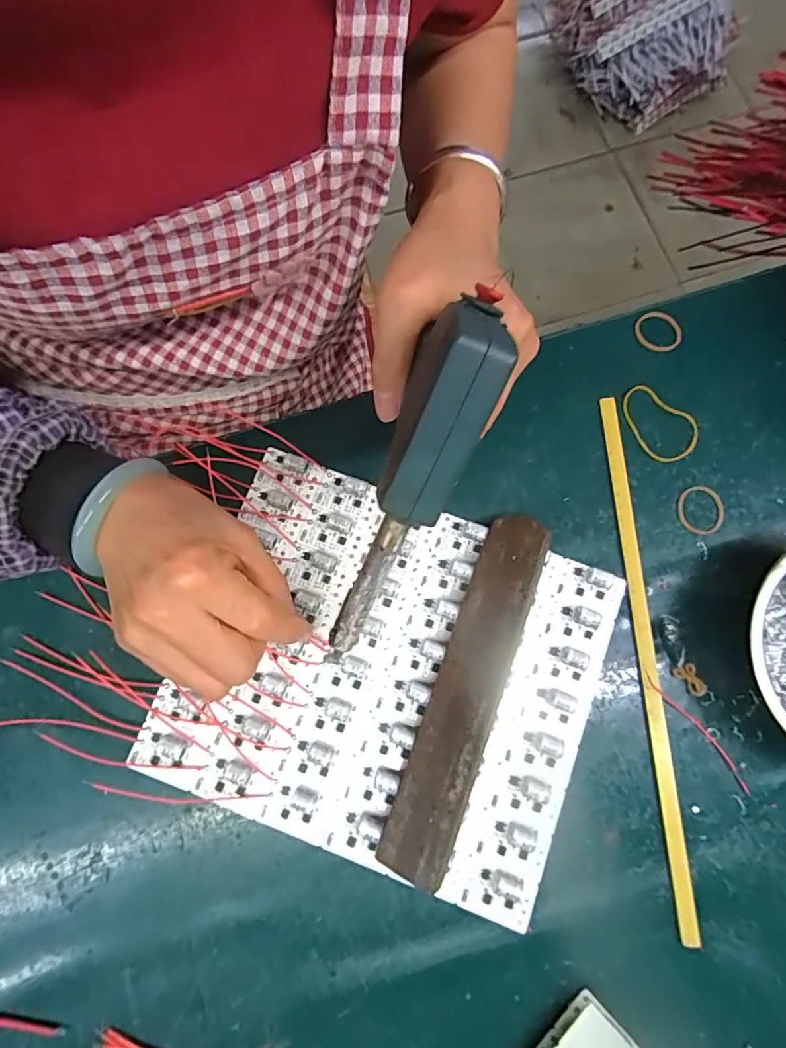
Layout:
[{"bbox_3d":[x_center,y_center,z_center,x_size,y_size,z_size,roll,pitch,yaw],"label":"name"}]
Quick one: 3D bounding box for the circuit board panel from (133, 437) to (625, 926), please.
[{"bbox_3d":[-0.003,0.087,0.287,0.234,0.015,0.200,20,78,4],"label":"circuit board panel"}]

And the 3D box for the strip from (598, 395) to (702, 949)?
[{"bbox_3d":[0.153,0.071,0.294,0.013,0.006,0.309,-3,78,-1],"label":"strip"}]

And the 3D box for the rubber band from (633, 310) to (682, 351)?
[{"bbox_3d":[0.182,-0.132,0.337,0.024,0.007,0.032,-44,82,-9],"label":"rubber band"}]

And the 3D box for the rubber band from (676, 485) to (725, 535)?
[{"bbox_3d":[0.197,-0.009,0.312,0.031,0.004,0.032,0,78,-1],"label":"rubber band"}]

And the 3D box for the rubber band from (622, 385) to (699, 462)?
[{"bbox_3d":[0.174,-0.067,0.322,0.039,0.004,0.056,-34,80,-7],"label":"rubber band"}]

